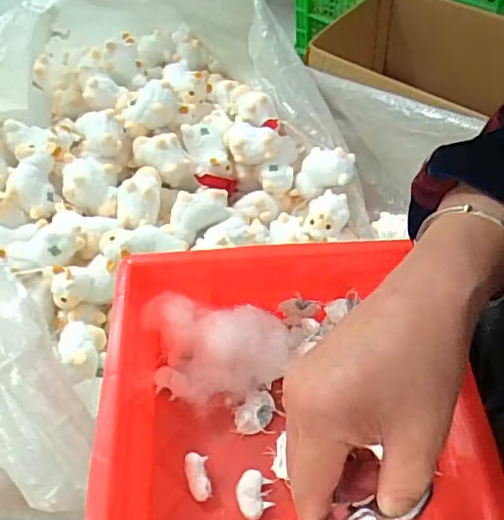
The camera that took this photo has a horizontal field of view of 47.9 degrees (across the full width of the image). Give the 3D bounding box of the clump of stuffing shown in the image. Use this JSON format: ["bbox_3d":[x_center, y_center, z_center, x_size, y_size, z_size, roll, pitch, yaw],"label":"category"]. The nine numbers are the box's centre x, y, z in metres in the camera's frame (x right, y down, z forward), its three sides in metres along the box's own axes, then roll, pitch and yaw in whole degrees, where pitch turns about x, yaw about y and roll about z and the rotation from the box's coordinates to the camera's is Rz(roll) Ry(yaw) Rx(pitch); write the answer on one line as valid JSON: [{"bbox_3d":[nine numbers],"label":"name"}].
[{"bbox_3d":[-0.025,0.074,0.450,0.117,0.061,0.068,1,52,5],"label":"clump of stuffing"}]

